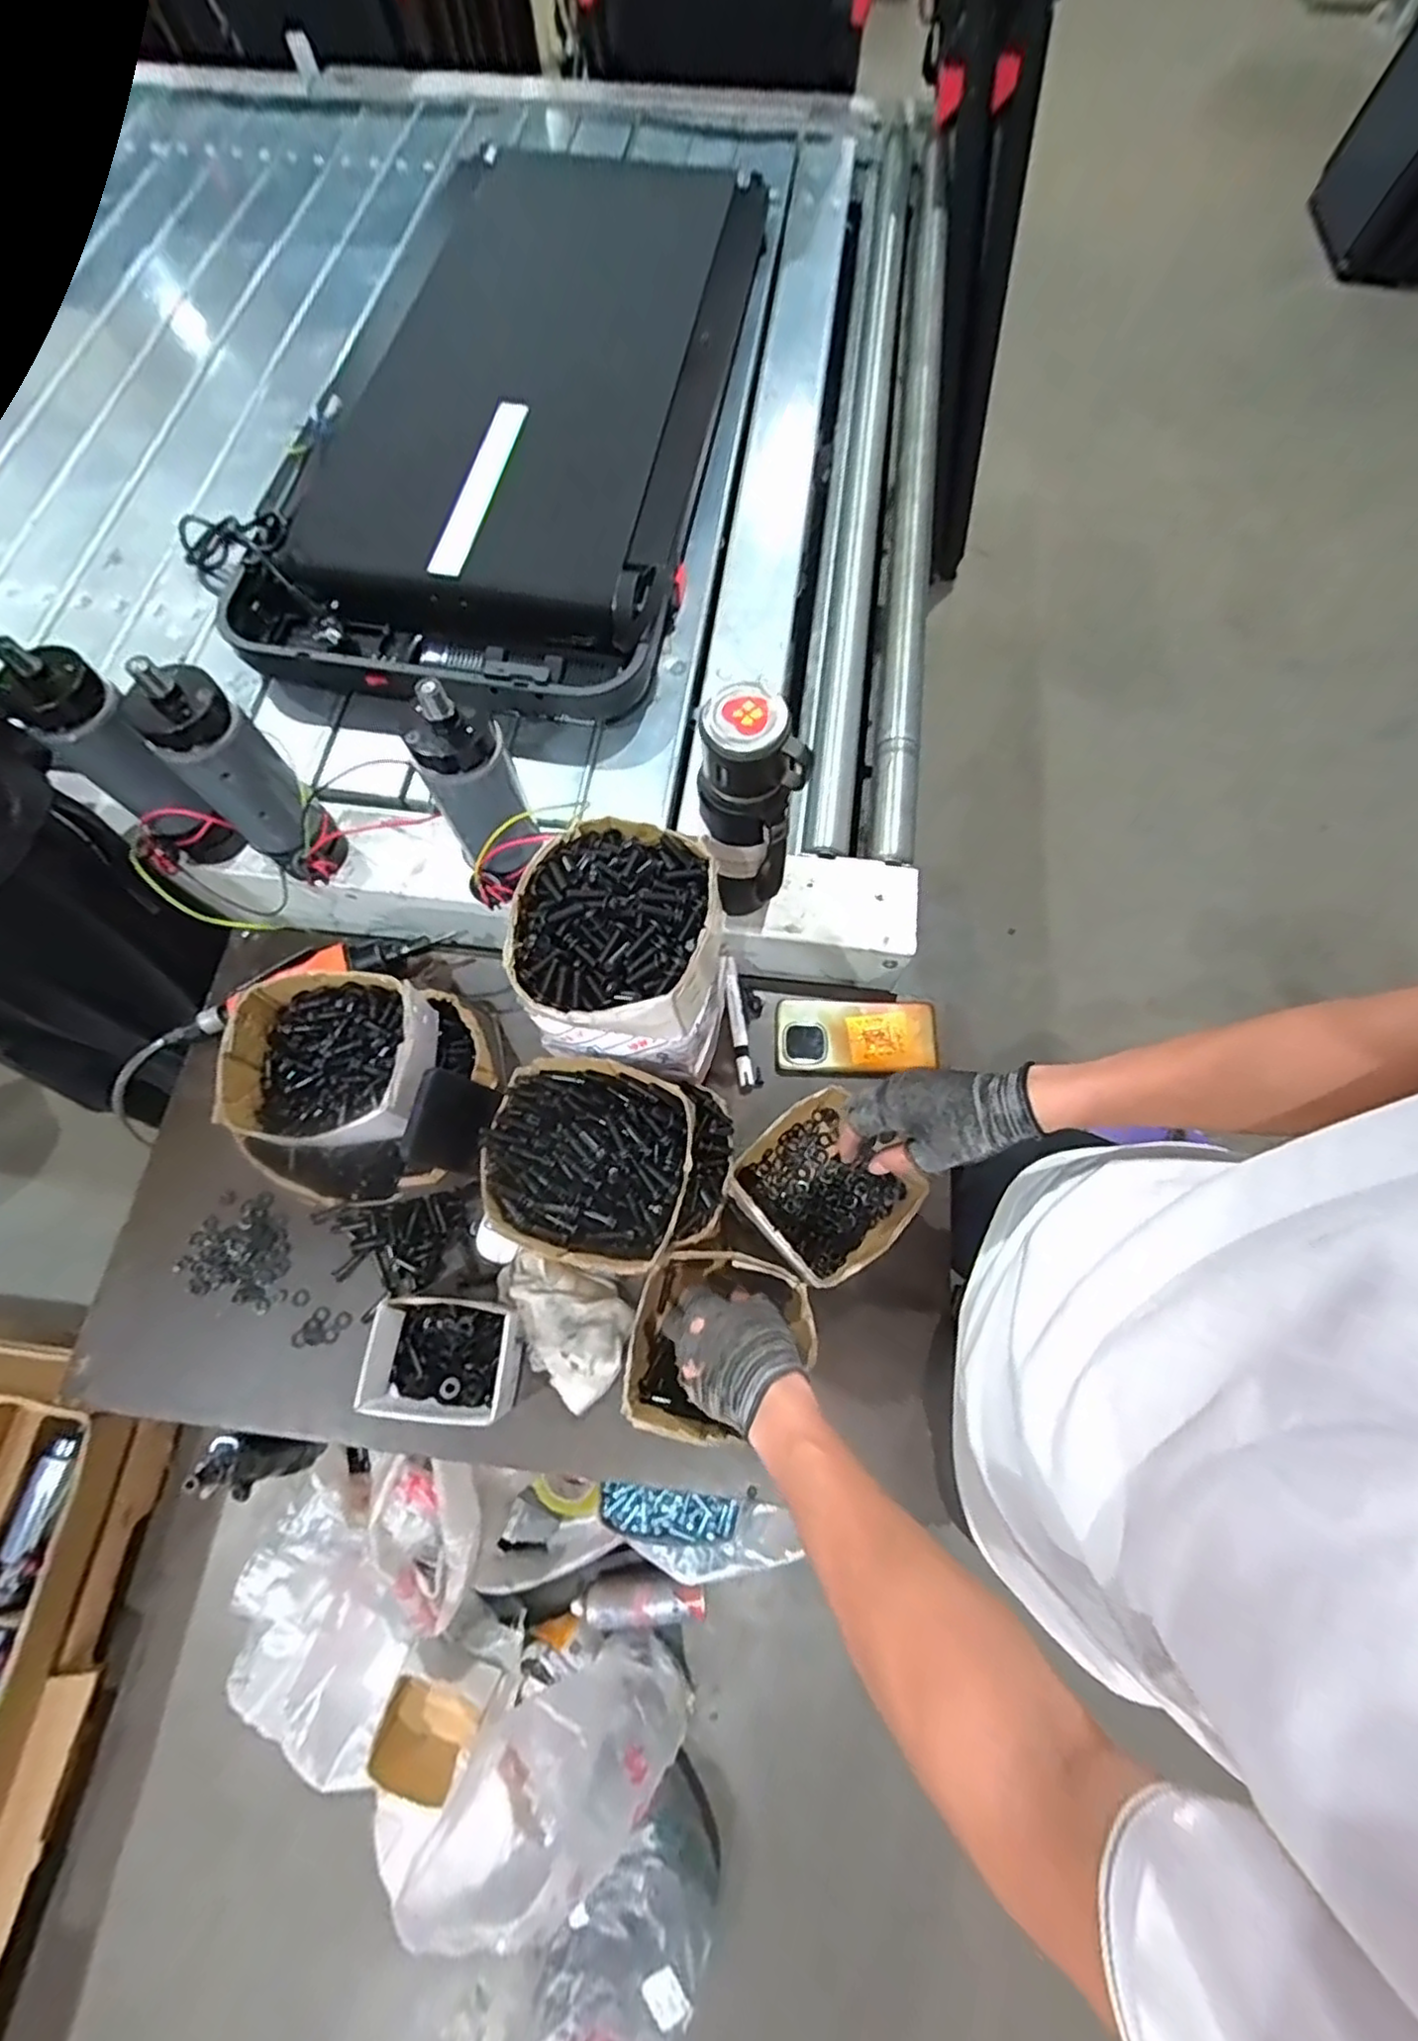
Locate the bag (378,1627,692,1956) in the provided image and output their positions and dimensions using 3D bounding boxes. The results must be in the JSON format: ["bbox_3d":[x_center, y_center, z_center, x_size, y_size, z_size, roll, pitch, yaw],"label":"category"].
[{"bbox_3d":[-0.207,0.974,0.888,0.331,0.282,0.216,-16,72,-5],"label":"bag"}]

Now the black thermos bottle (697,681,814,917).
[{"bbox_3d":[0.031,-0.176,0.577,0.078,0.221,0.078,-5,71,-2],"label":"black thermos bottle"}]

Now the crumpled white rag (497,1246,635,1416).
[{"bbox_3d":[-0.132,0.267,0.609,0.134,0.046,0.093,36,75,11],"label":"crumpled white rag"}]

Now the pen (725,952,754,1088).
[{"bbox_3d":[0.030,0.000,0.710,0.017,0.011,0.137,-8,71,-3],"label":"pen"}]

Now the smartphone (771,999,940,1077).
[{"bbox_3d":[0.155,0.016,0.707,0.167,0.017,0.085,0,71,0],"label":"smartphone"}]

